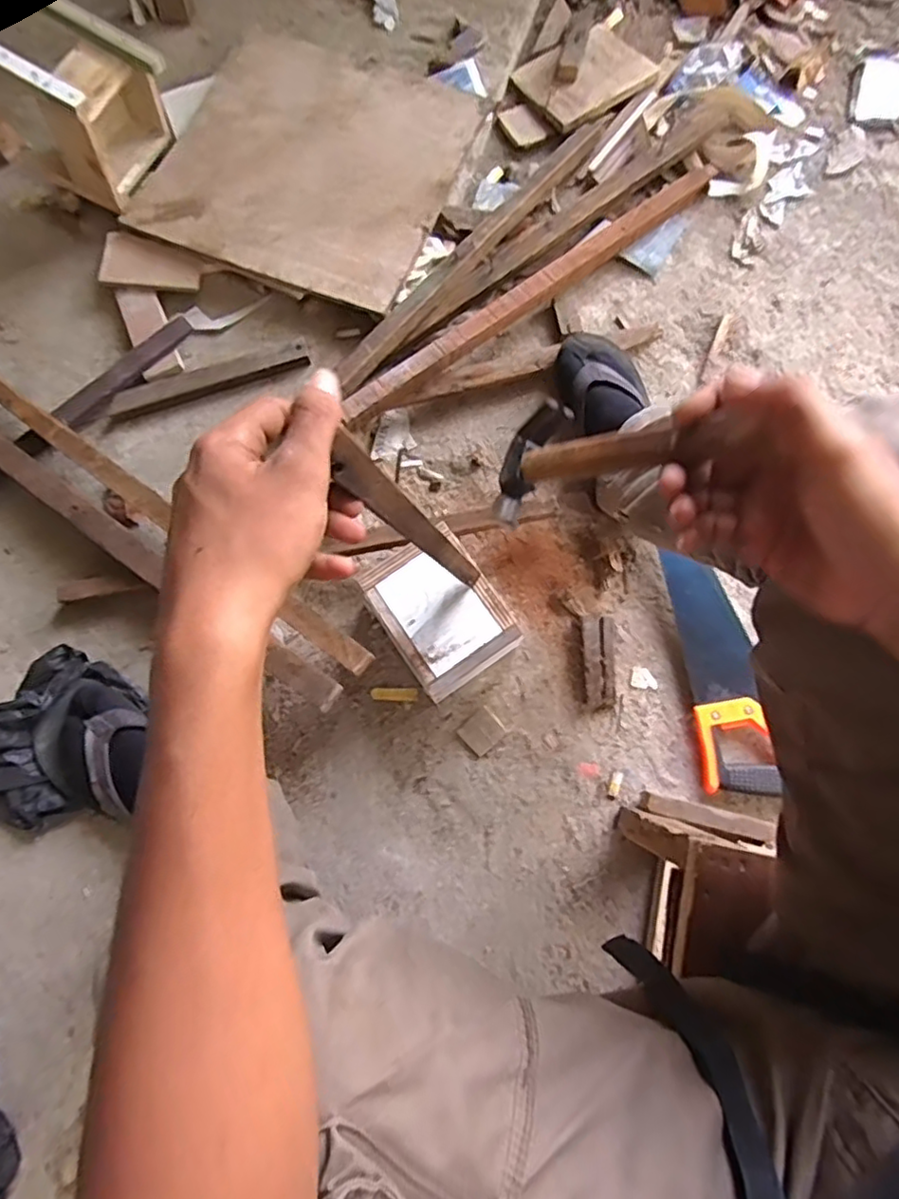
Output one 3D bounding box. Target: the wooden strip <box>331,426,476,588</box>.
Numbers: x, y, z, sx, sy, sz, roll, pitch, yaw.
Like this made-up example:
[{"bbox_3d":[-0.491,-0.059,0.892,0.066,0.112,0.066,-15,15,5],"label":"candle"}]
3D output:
[{"bbox_3d":[-0.017,-0.046,0.478,0.018,0.371,0.019,-15,79,9],"label":"wooden strip"}]

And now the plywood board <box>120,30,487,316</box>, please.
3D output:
[{"bbox_3d":[-0.191,-0.605,0.870,0.389,0.012,0.382,22,77,7],"label":"plywood board"}]

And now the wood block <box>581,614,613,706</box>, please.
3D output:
[{"bbox_3d":[0.183,0.074,0.774,0.038,0.022,0.107,0,79,-1],"label":"wood block"}]

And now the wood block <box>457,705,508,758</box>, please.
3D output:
[{"bbox_3d":[0.040,0.157,0.754,0.047,0.009,0.042,-41,82,-8],"label":"wood block"}]

